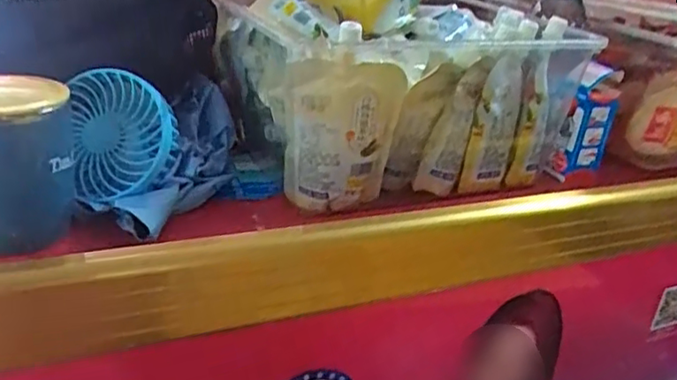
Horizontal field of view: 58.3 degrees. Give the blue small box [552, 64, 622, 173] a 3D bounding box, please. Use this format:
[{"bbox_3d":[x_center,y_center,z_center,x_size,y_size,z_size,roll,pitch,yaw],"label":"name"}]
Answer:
[{"bbox_3d":[0.246,-0.070,0.601,0.054,0.105,0.031,-3,27,-19],"label":"blue small box"}]

